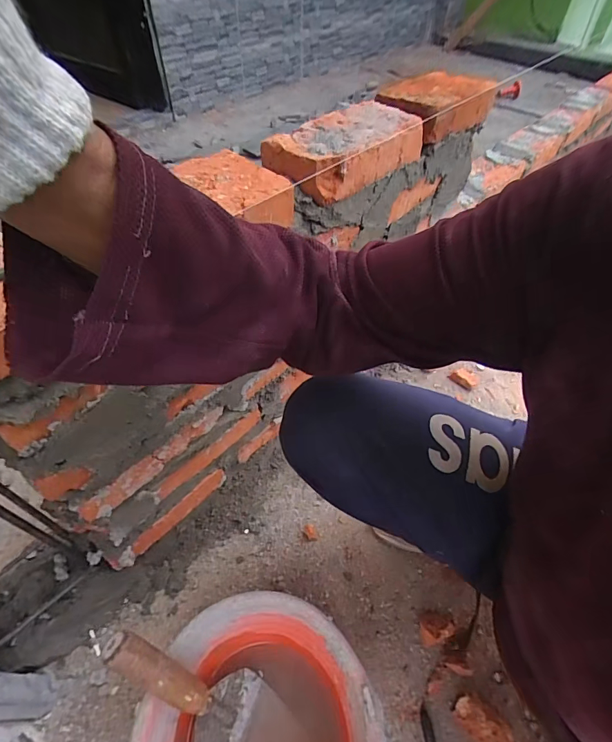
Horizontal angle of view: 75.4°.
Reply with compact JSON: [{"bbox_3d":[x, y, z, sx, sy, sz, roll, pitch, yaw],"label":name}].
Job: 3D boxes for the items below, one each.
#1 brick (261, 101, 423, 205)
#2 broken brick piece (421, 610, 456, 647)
[{"bbox_3d":[0.042,-0.262,0.473,0.095,0.044,0.215,36,59,25],"label":"brick"},{"bbox_3d":[0.184,0.362,0.563,0.052,0.027,0.037,-18,54,-17],"label":"broken brick piece"}]

